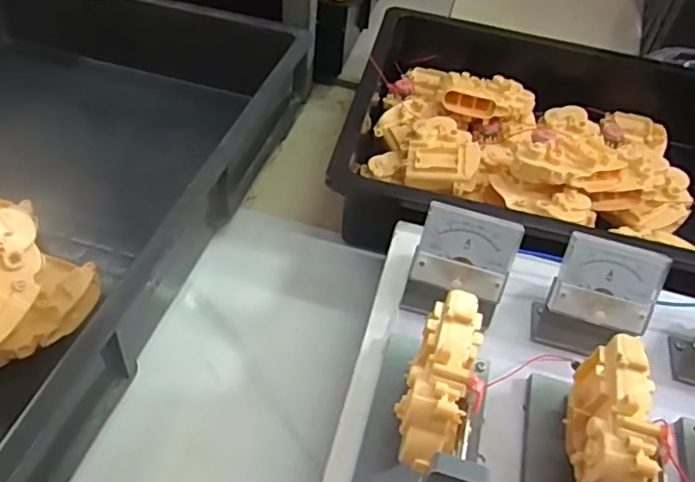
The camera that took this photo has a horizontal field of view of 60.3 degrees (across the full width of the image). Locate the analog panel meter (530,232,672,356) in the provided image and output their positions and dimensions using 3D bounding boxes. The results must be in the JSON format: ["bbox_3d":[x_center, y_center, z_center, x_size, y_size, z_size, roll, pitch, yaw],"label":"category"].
[{"bbox_3d":[0.172,0.041,0.410,0.066,0.075,0.045,15,49,7],"label":"analog panel meter"}]

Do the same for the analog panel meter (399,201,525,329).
[{"bbox_3d":[0.078,0.019,0.415,0.066,0.069,0.043,15,49,7],"label":"analog panel meter"}]

